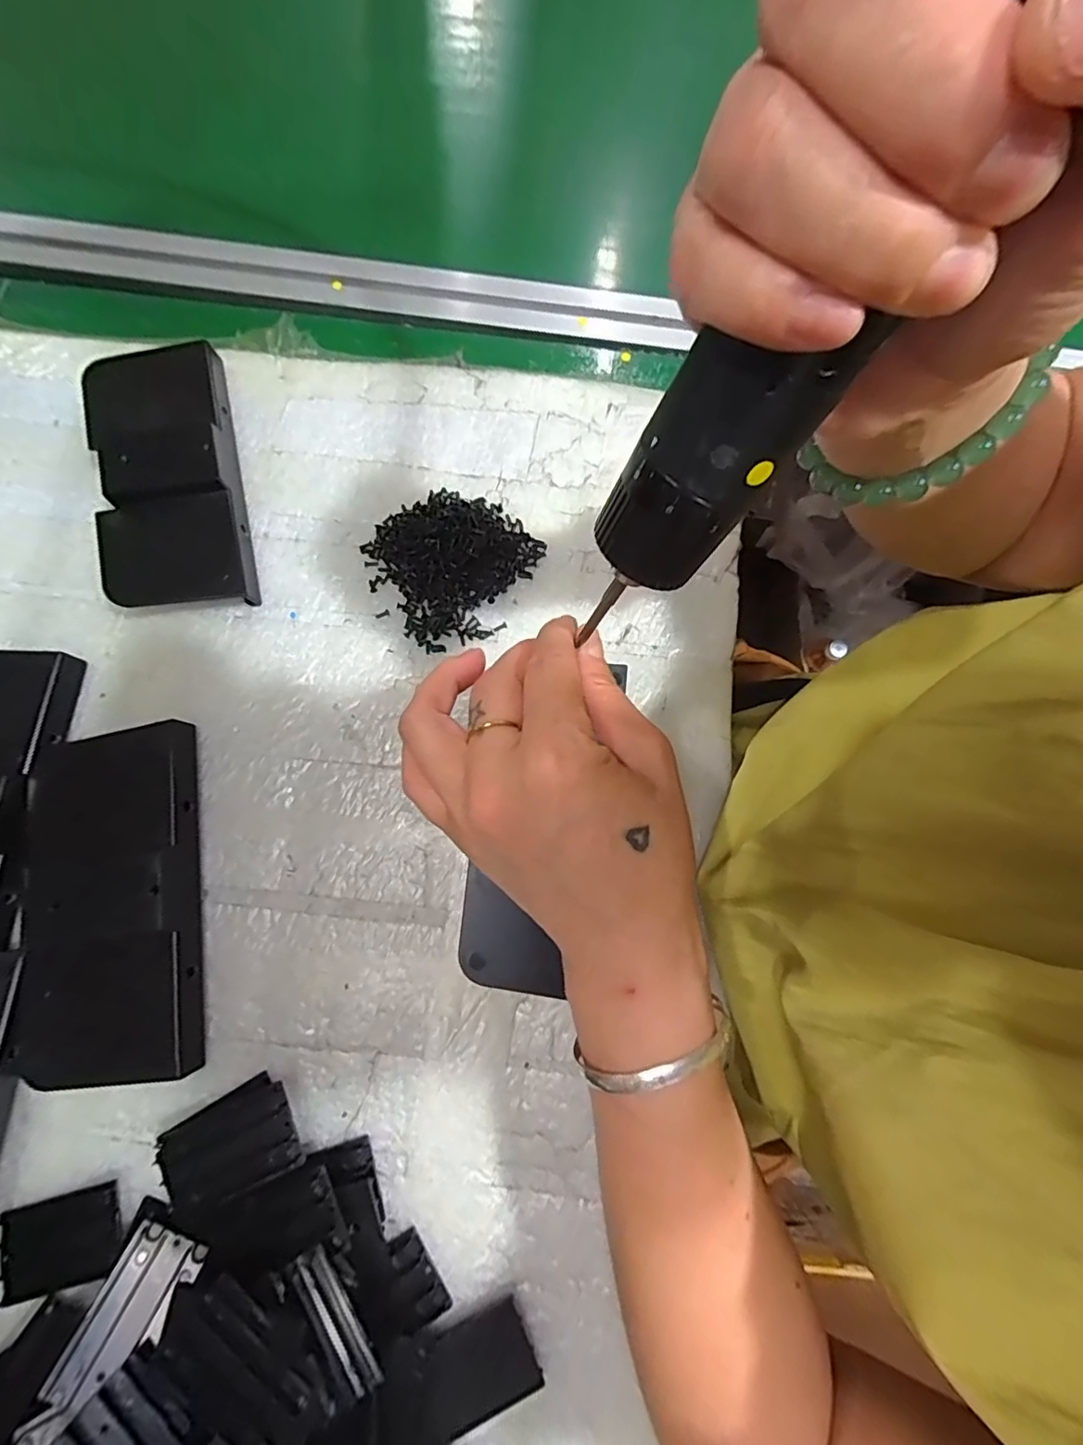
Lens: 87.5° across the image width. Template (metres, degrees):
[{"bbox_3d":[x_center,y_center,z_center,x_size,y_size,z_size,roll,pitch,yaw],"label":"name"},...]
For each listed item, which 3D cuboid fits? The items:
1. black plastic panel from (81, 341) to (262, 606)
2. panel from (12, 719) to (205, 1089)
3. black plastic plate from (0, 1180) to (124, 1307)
[{"bbox_3d":[-0.211,-0.139,0.322,0.074,0.034,0.159,-14,78,-4],"label":"black plastic panel"},{"bbox_3d":[-0.206,0.083,0.272,0.069,0.031,0.163,-8,78,-3],"label":"panel"},{"bbox_3d":[-0.212,0.230,0.251,0.052,0.007,0.034,-15,79,-4],"label":"black plastic plate"}]

